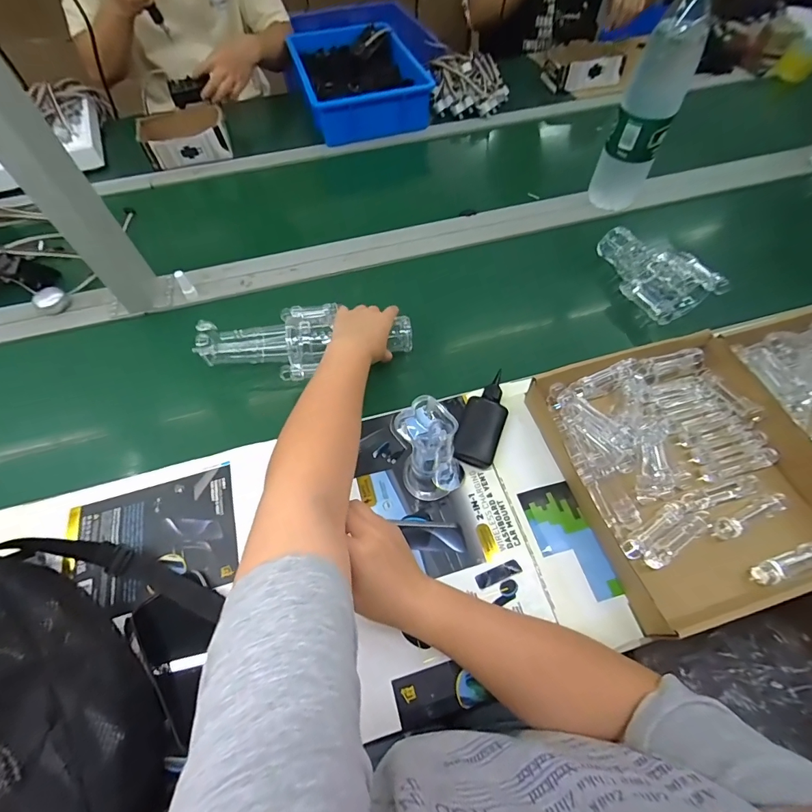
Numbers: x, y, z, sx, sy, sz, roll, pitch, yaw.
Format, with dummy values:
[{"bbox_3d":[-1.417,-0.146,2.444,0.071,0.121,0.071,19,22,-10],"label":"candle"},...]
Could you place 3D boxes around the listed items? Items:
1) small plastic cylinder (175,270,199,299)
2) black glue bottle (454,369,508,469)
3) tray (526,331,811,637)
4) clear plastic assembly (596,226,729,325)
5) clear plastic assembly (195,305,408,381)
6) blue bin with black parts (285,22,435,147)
[{"bbox_3d":[-0.365,-0.201,0.664,0.020,0.044,0.014,-34,66,-18],"label":"small plastic cylinder"},{"bbox_3d":[0.104,0.018,0.534,0.055,0.028,0.132,18,62,11],"label":"black glue bottle"},{"bbox_3d":[0.327,0.071,0.484,0.274,0.059,0.308,-14,60,-7],"label":"tray"},{"bbox_3d":[0.395,-0.226,0.655,0.105,0.052,0.195,-24,62,-12],"label":"clear plastic assembly"},{"bbox_3d":[-0.144,-0.099,0.581,0.289,0.052,0.117,-4,61,-2],"label":"clear plastic assembly"},{"bbox_3d":[-0.126,-0.818,1.000,0.273,0.086,0.401,-15,61,-7],"label":"blue bin with black parts"}]

